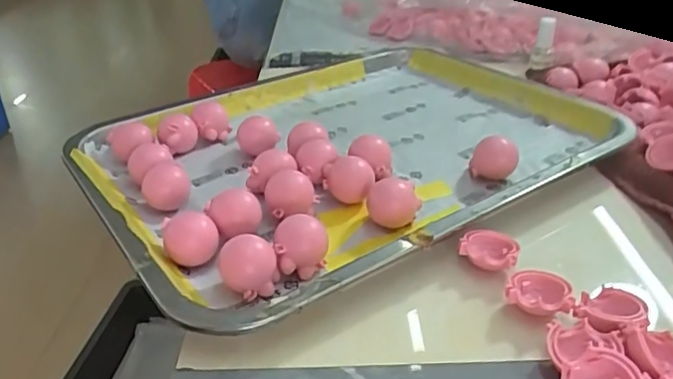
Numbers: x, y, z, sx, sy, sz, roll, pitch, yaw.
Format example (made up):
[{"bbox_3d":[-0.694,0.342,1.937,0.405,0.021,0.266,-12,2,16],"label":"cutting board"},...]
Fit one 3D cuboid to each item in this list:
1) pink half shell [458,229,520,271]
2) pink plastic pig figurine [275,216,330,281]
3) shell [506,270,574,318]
[{"bbox_3d":[0.083,0.033,0.310,0.029,0.016,0.025,10,33,18],"label":"pink half shell"},{"bbox_3d":[-0.018,0.029,0.305,0.027,0.023,0.022,-6,32,-7],"label":"pink plastic pig figurine"},{"bbox_3d":[0.099,0.052,0.280,0.030,0.013,0.024,7,32,13],"label":"shell"}]

